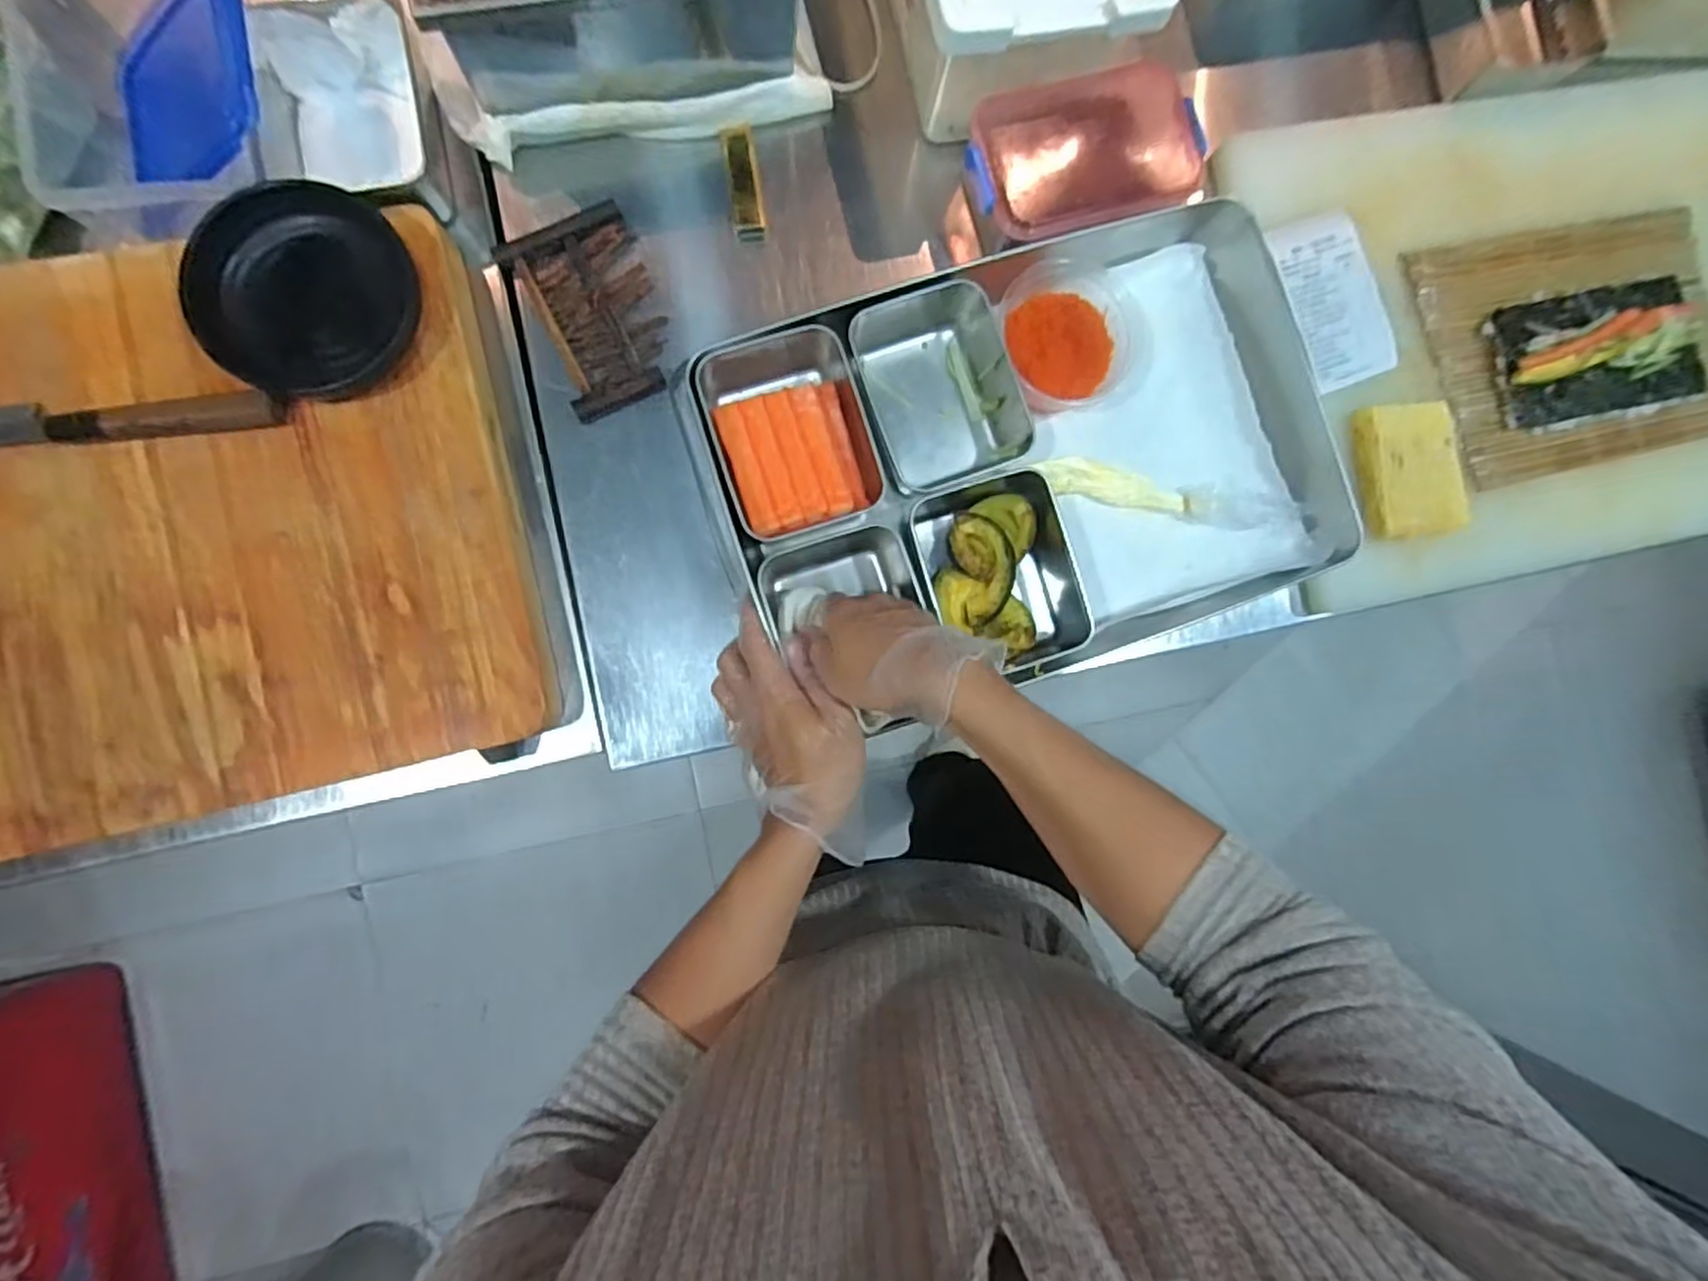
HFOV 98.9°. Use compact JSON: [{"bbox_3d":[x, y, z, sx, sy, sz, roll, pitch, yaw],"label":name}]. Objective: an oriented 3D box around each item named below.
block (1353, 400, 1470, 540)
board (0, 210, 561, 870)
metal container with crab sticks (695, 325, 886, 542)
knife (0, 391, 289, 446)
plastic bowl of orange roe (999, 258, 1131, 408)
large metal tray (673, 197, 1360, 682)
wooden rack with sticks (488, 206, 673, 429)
[{"bbox_3d":[0.442,-0.134,0.576,0.070,0.025,0.103,-5,87,-6],"label":"block"},{"bbox_3d":[-0.706,-0.012,0.461,0.962,0.045,0.380,-12,90,-7],"label":"board"},{"bbox_3d":[-0.047,-0.149,0.531,0.111,0.064,0.141,-18,91,-7],"label":"metal container with crab sticks"},{"bbox_3d":[-0.551,-0.135,0.460,0.356,0.024,0.029,-6,89,-7],"label":"knife"},{"bbox_3d":[0.160,-0.232,0.554,0.103,0.041,0.107,-44,94,-6],"label":"plastic bowl of orange roe"},{"bbox_3d":[0.129,-0.131,0.552,0.450,0.058,0.295,-18,91,-7],"label":"large metal tray"},{"bbox_3d":[-0.192,-0.248,0.547,0.093,0.009,0.143,-27,90,-7],"label":"wooden rack with sticks"}]

